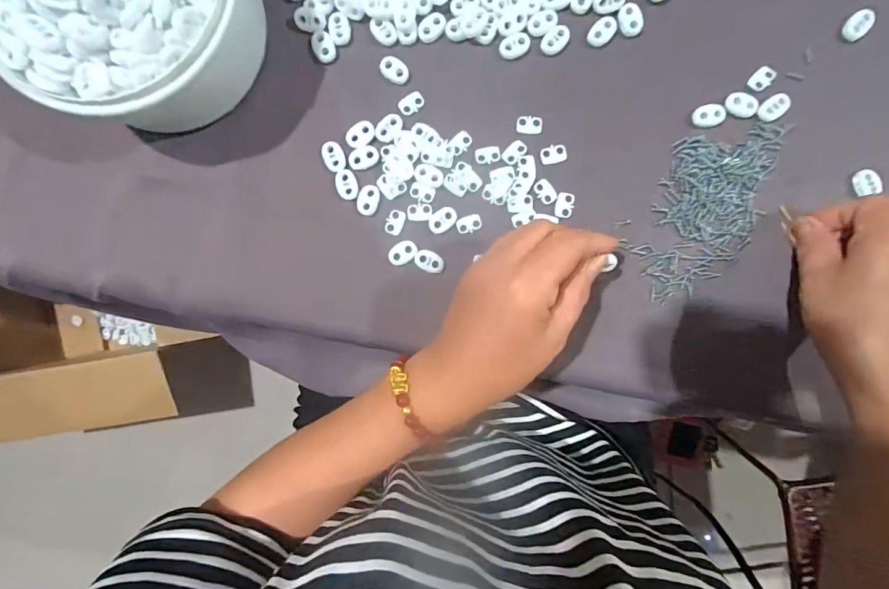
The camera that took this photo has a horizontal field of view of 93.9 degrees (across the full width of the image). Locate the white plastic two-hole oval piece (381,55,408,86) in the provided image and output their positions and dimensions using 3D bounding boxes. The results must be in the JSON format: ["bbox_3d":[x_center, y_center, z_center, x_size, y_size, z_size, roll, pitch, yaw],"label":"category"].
[{"bbox_3d":[-0.036,-0.164,0.303,0.022,0.004,0.017,39,94,-2],"label":"white plastic two-hole oval piece"}]

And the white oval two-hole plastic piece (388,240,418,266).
[{"bbox_3d":[-0.031,-0.031,0.311,0.022,0.004,0.016,-30,93,3],"label":"white oval two-hole plastic piece"}]

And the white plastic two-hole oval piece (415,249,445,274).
[{"bbox_3d":[-0.011,-0.025,0.311,0.022,0.004,0.015,31,94,-1],"label":"white plastic two-hole oval piece"}]

